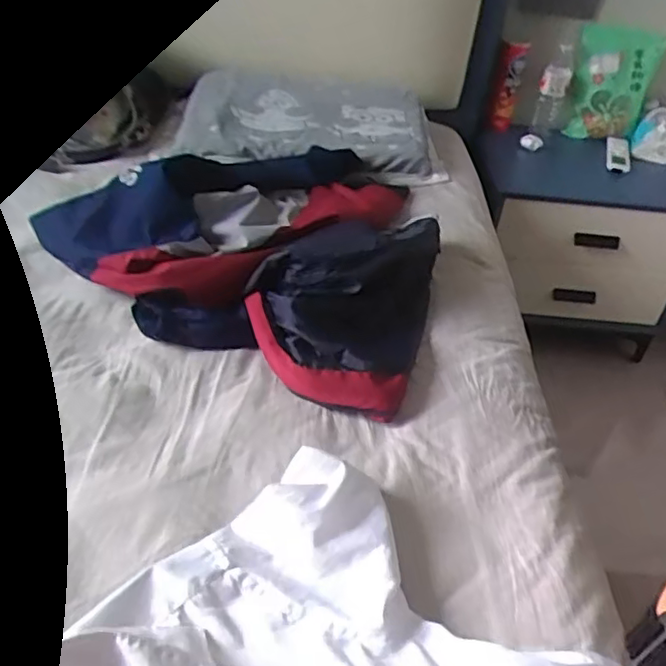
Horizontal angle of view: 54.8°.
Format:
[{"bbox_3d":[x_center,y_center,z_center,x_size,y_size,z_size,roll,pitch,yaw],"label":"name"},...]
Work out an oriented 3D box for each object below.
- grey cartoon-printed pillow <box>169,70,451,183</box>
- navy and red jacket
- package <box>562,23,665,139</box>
[{"bbox_3d":[-0.042,-0.430,1.311,0.516,0.094,0.291,5,38,-2],"label":"grey cartoon-printed pillow"},{"bbox_3d":[-0.069,-0.177,0.999,0.502,0.139,0.590,16,39,12],"label":"navy and red jacket"},{"bbox_3d":[0.662,-0.588,1.532,0.253,0.241,0.058,0,25,-18],"label":"package"}]

